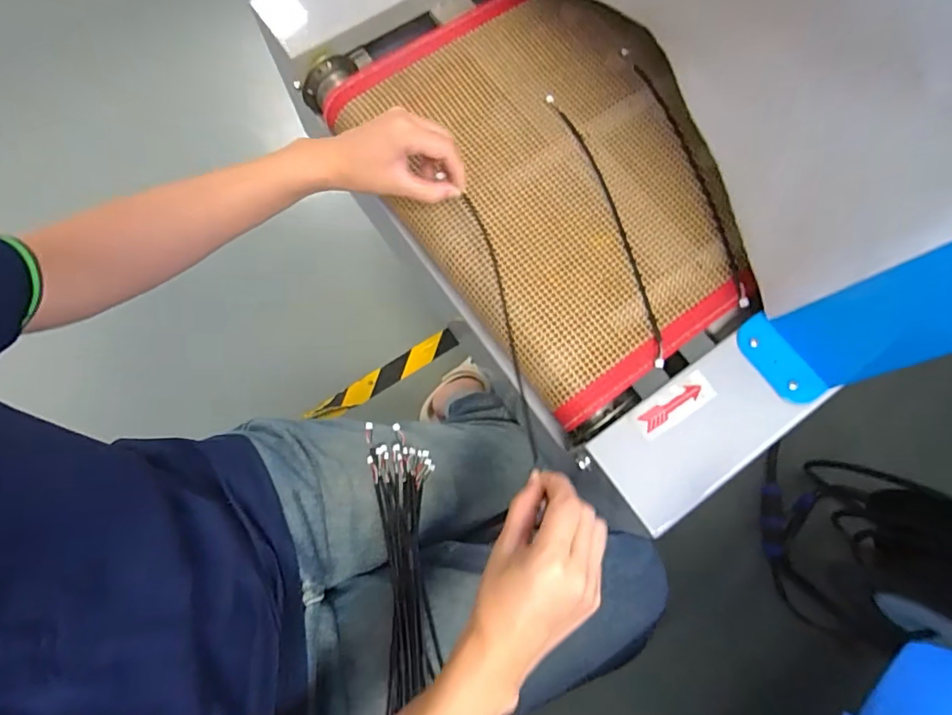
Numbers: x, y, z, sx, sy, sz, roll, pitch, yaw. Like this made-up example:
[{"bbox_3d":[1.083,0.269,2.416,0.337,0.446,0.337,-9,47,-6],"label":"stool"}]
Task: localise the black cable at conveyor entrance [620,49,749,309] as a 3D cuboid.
[{"bbox_3d":[0.204,-0.177,0.478,0.033,0.013,0.280,-17,76,-6],"label":"black cable at conveyor entrance"}]

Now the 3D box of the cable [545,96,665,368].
[{"bbox_3d":[0.123,-0.123,0.463,0.026,0.010,0.279,-16,76,-5],"label":"cable"}]

